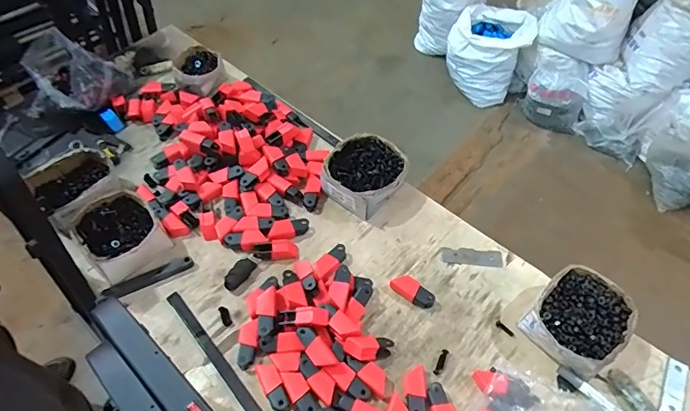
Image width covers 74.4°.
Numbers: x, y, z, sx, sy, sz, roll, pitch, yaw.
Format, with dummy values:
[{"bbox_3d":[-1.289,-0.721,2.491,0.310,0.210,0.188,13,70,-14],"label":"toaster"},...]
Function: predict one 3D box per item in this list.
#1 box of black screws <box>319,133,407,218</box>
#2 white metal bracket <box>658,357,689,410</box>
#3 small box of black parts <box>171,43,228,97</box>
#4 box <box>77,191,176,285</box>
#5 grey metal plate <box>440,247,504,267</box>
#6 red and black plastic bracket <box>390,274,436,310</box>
[{"bbox_3d":[0.042,-0.068,0.966,0.161,0.063,0.148,-36,62,-24],"label":"box of black screws"},{"bbox_3d":[0.548,0.303,0.755,0.032,0.007,0.108,25,54,25],"label":"white metal bracket"},{"bbox_3d":[-0.377,-0.347,1.176,0.126,0.067,0.118,-19,56,-14],"label":"small box of black parts"},{"bbox_3d":[-0.444,0.051,0.892,0.137,0.076,0.176,-35,61,-23],"label":"box"},{"bbox_3d":[0.255,0.104,0.913,0.120,0.005,0.036,4,54,2],"label":"grey metal plate"},{"bbox_3d":[0.128,0.161,0.852,0.083,0.026,0.036,37,62,24],"label":"red and black plastic bracket"}]

